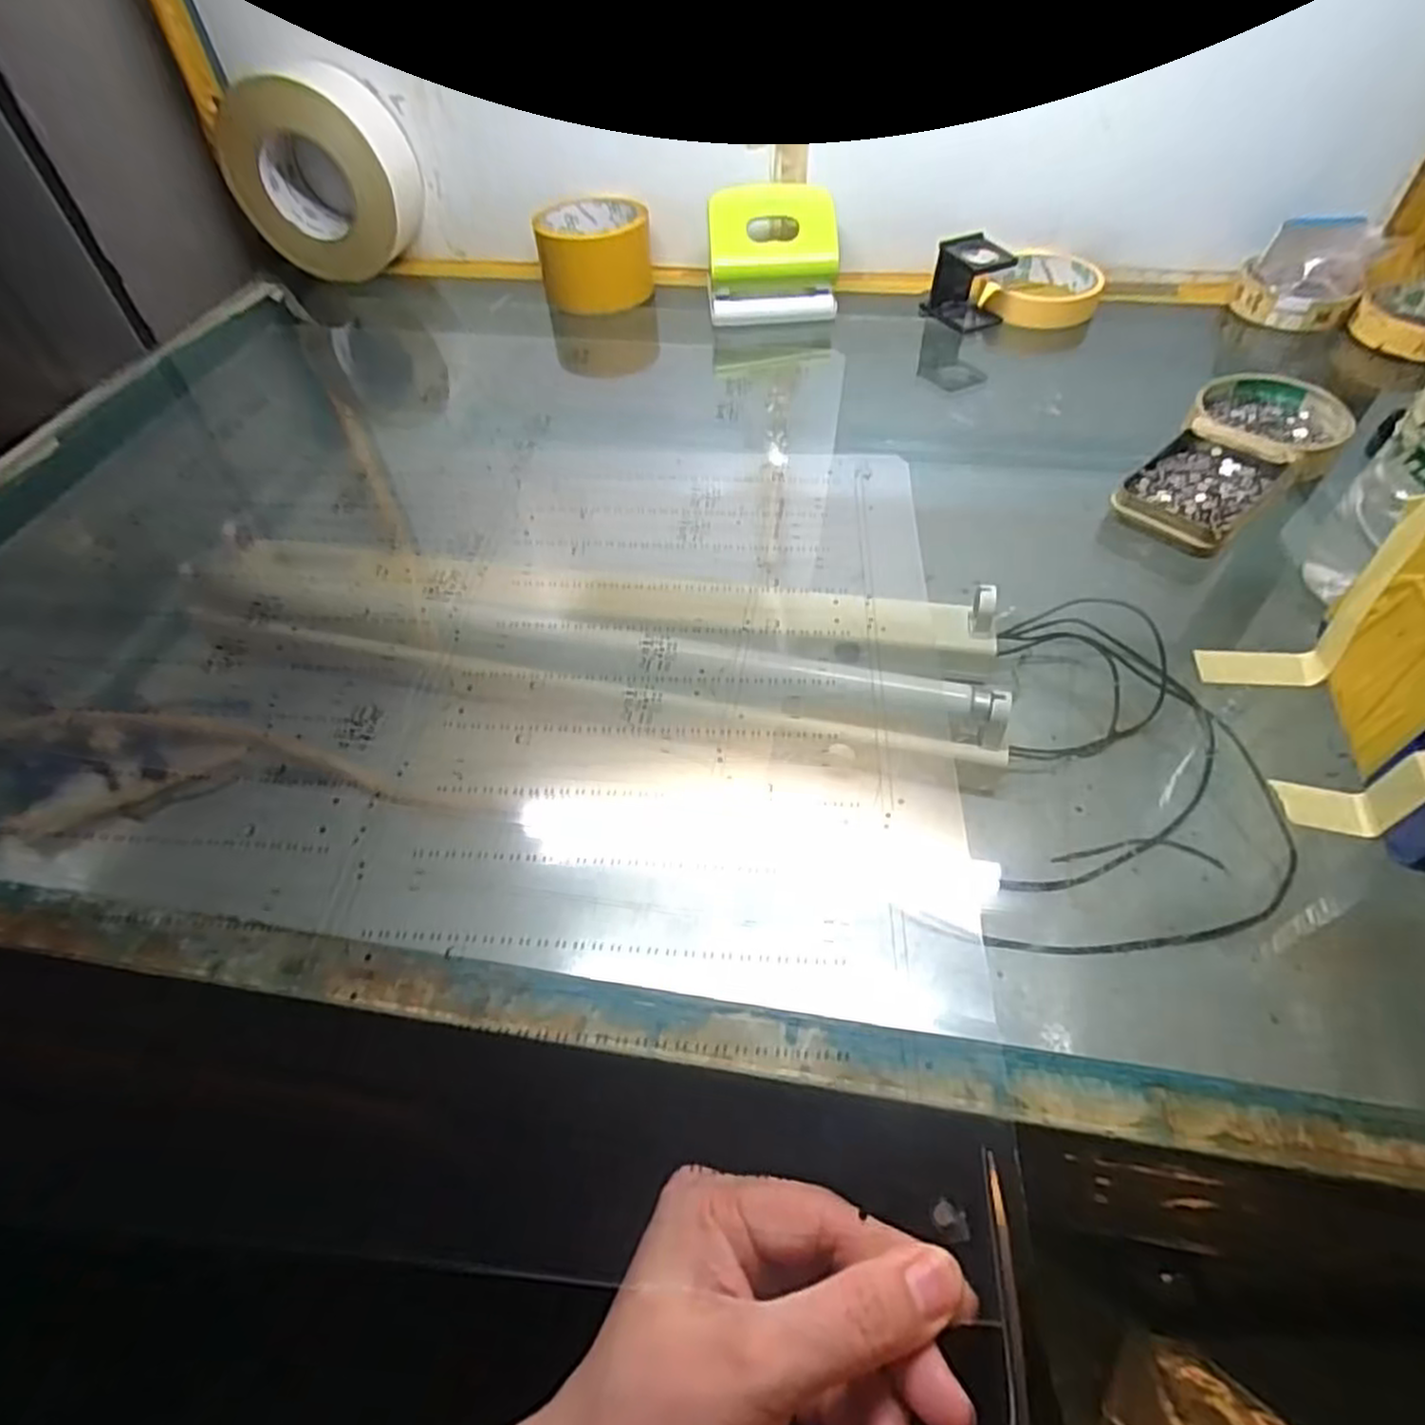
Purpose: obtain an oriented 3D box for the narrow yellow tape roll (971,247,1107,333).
[{"bbox_3d":[0.259,-0.336,0.591,0.090,0.025,0.090,-2,52,2],"label":"narrow yellow tape roll"}]

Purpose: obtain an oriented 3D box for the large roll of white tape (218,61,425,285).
[{"bbox_3d":[-0.322,-0.440,0.615,0.145,0.125,0.056,4,53,7],"label":"large roll of white tape"}]

